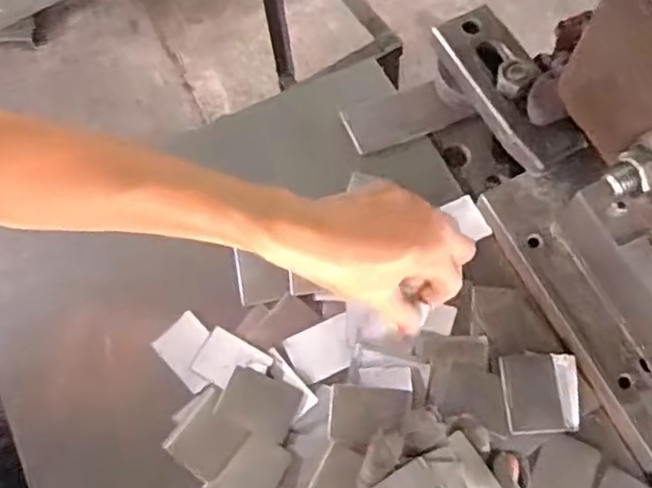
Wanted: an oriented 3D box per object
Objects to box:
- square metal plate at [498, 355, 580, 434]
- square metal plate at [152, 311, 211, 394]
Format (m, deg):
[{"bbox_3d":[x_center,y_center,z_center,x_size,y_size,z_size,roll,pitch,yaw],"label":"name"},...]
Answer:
[{"bbox_3d":[0.138,0.096,0.428,0.049,0.007,0.049,-4,68,1],"label":"square metal plate"},{"bbox_3d":[-0.090,0.072,0.445,0.033,0.004,0.050,-45,66,-7],"label":"square metal plate"}]

